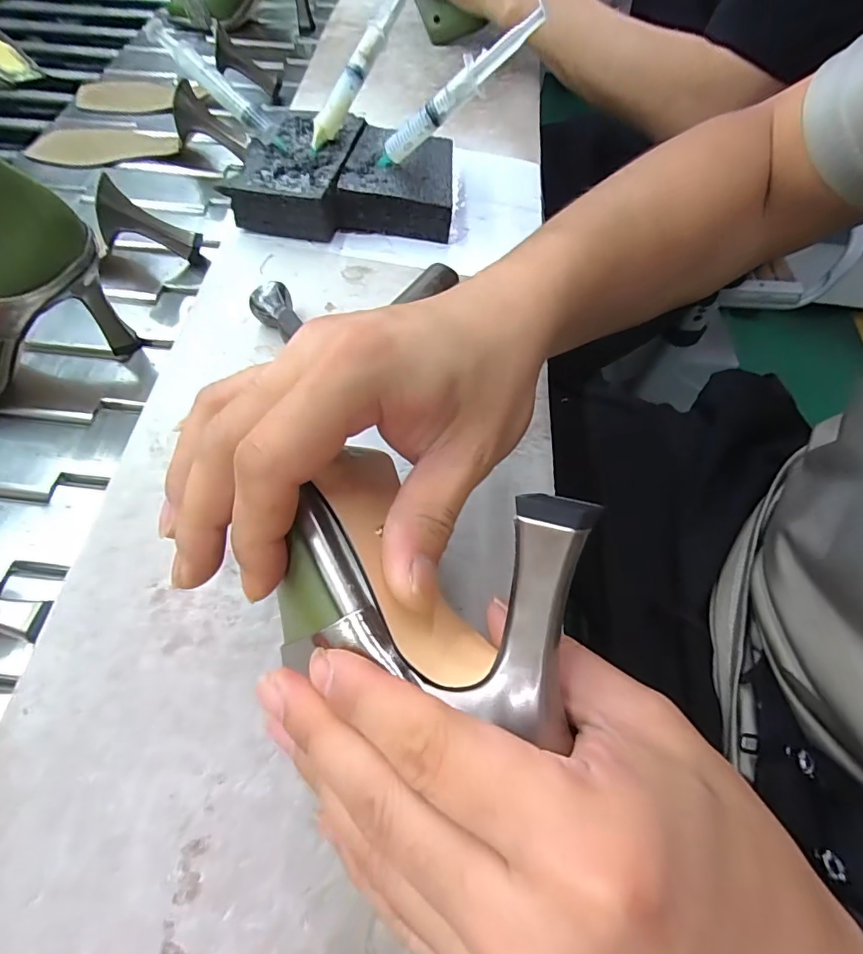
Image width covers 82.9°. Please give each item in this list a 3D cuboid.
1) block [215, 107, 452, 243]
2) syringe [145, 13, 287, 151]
[{"bbox_3d":[-0.063,-0.240,0.394,0.163,0.038,0.120,7,60,2],"label":"block"},{"bbox_3d":[-0.164,-0.299,0.373,0.120,0.023,0.014,39,63,-11],"label":"syringe"}]

